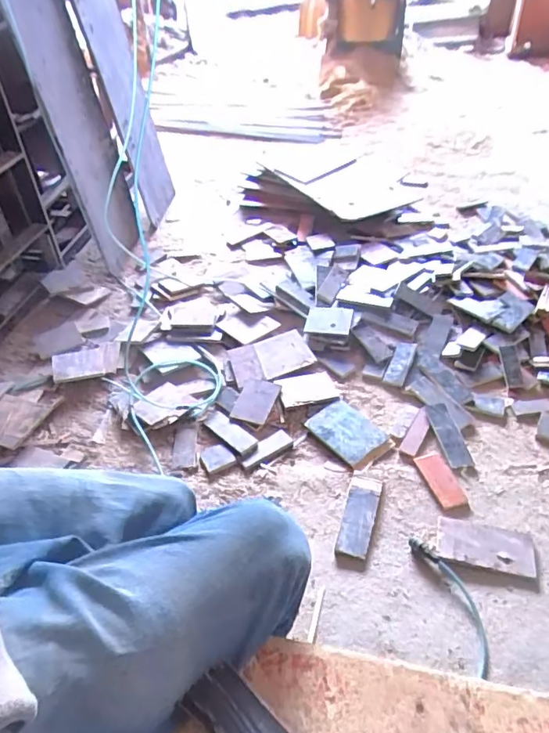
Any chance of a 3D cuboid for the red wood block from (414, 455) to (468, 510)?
[{"bbox_3d":[0.432,0.297,1.320,0.070,0.012,0.160,-15,46,-9],"label":"red wood block"}]

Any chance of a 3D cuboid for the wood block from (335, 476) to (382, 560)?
[{"bbox_3d":[0.209,0.367,1.251,0.076,0.026,0.215,10,47,15],"label":"wood block"}]

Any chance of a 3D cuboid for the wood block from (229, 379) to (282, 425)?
[{"bbox_3d":[-0.057,0.100,1.546,0.119,0.019,0.147,14,49,19],"label":"wood block"}]

